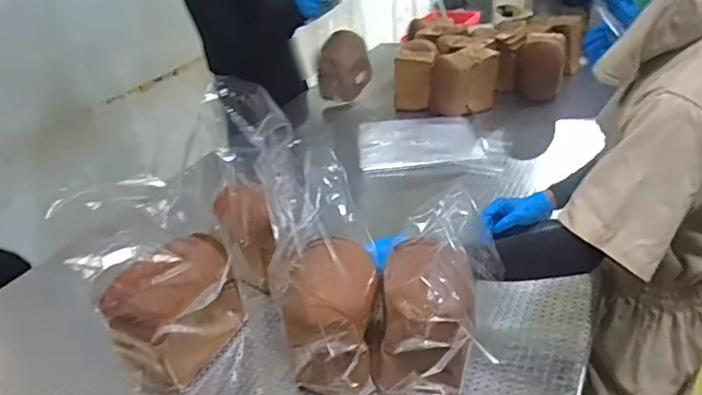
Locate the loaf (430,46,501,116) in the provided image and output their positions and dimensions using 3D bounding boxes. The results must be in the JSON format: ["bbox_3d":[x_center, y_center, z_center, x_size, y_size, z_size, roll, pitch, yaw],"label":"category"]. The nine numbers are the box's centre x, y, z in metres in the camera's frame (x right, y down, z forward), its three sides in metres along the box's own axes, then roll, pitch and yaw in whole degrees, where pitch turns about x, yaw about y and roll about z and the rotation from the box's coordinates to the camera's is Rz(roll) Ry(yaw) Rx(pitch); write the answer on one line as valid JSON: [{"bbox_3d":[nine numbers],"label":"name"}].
[{"bbox_3d":[0.341,-0.354,1.718,0.199,0.160,0.132,2,31,12],"label":"loaf"}]

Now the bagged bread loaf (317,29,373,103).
[{"bbox_3d":[-0.023,-0.429,1.835,0.171,0.196,0.110,-6,30,-1],"label":"bagged bread loaf"}]

